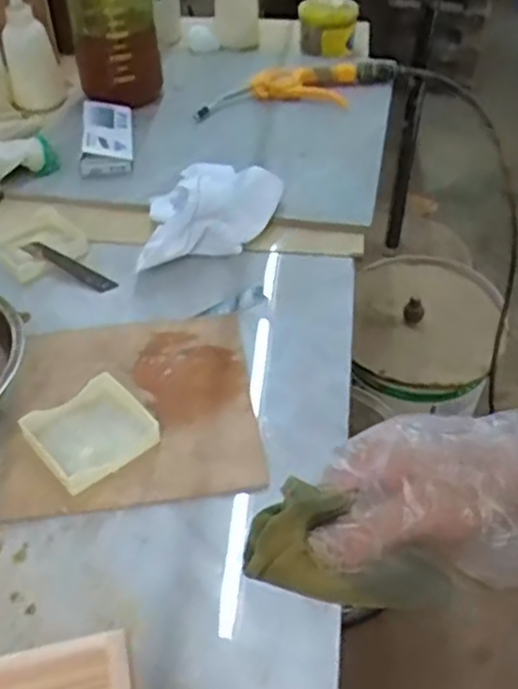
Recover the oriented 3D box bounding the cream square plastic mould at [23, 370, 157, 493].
[{"bbox_3d":[-0.117,0.062,0.516,0.077,0.020,0.072,-35,53,-30],"label":"cream square plastic mould"}]

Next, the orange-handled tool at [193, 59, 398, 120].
[{"bbox_3d":[0.048,-0.320,0.899,0.262,0.024,0.097,-13,45,-11],"label":"orange-handled tool"}]

